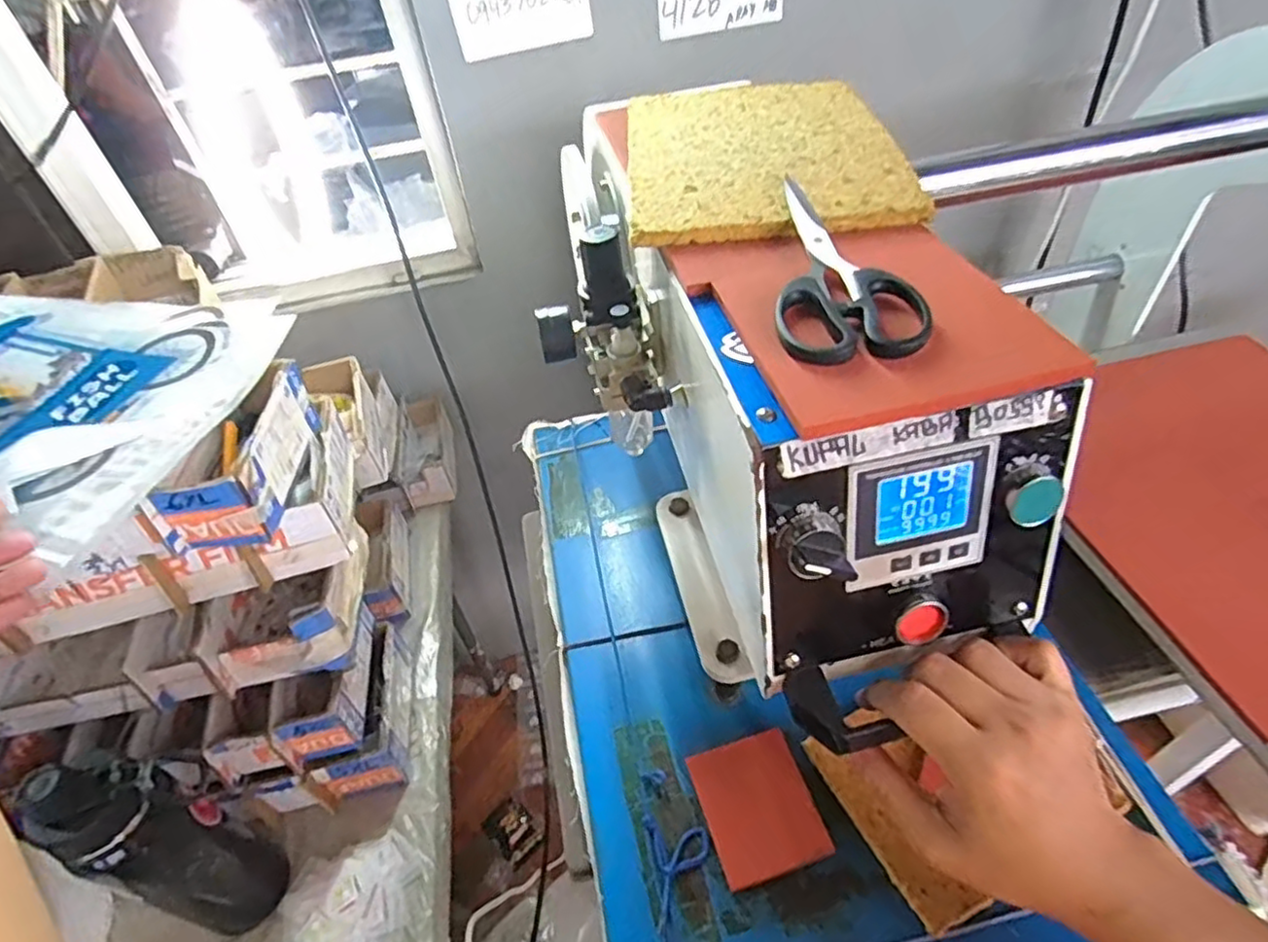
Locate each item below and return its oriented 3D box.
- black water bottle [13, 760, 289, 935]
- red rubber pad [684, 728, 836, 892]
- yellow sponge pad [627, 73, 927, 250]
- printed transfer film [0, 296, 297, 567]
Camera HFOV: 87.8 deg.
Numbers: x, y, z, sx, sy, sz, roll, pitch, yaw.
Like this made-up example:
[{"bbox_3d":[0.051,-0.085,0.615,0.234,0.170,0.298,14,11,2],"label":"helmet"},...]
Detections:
[{"bbox_3d":[-0.379,0.310,0.548,0.063,0.276,0.082,16,49,22],"label":"black water bottle"},{"bbox_3d":[0.090,0.241,0.476,0.077,0.008,0.088,-18,56,-6],"label":"red rubber pad"},{"bbox_3d":[0.086,-0.233,0.474,0.177,0.014,0.250,-4,45,3],"label":"yellow sponge pad"},{"bbox_3d":[-0.501,-0.055,0.541,0.364,0.033,0.284,2,46,9],"label":"printed transfer film"}]

